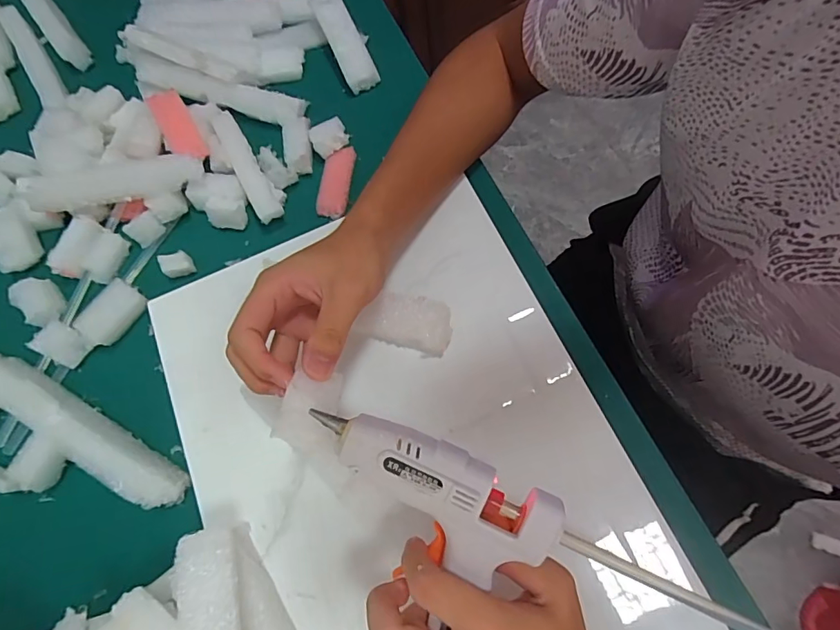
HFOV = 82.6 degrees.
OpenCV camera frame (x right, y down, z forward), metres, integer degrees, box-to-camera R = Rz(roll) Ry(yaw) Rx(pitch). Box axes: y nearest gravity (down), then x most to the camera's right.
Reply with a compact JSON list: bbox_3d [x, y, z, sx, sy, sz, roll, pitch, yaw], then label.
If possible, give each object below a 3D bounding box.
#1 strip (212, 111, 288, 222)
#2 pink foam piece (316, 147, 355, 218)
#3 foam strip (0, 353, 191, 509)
[{"bbox_3d":[-0.153,-0.135,0.427,0.027,0.022,0.116,-28,71,-8],"label":"strip"},{"bbox_3d":[-0.078,-0.123,0.443,0.027,0.012,0.070,4,71,7],"label":"pink foam piece"},{"bbox_3d":[-0.259,0.085,0.361,0.190,0.039,0.031,28,75,14],"label":"foam strip"}]

